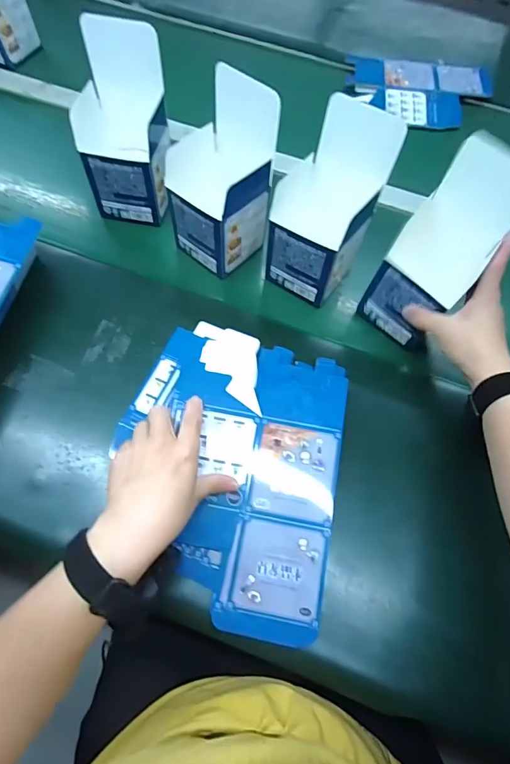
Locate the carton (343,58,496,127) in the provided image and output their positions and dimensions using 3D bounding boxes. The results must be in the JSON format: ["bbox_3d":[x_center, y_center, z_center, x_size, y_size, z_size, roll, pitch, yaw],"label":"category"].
[{"bbox_3d":[0.272,-0.487,0.679,0.231,0.020,0.156,7,66,4],"label":"carton"}]

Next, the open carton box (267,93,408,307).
[{"bbox_3d":[0.076,-0.186,0.441,0.091,0.166,0.110,30,70,13],"label":"open carton box"}]

